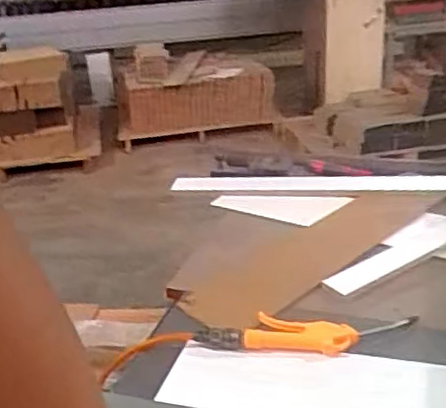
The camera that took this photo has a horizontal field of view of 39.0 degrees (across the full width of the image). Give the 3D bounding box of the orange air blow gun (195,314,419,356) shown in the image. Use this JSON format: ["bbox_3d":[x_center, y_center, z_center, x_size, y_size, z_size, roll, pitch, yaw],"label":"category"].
[{"bbox_3d":[0.105,0.162,0.807,0.272,0.031,0.072,0,24,5],"label":"orange air blow gun"}]

